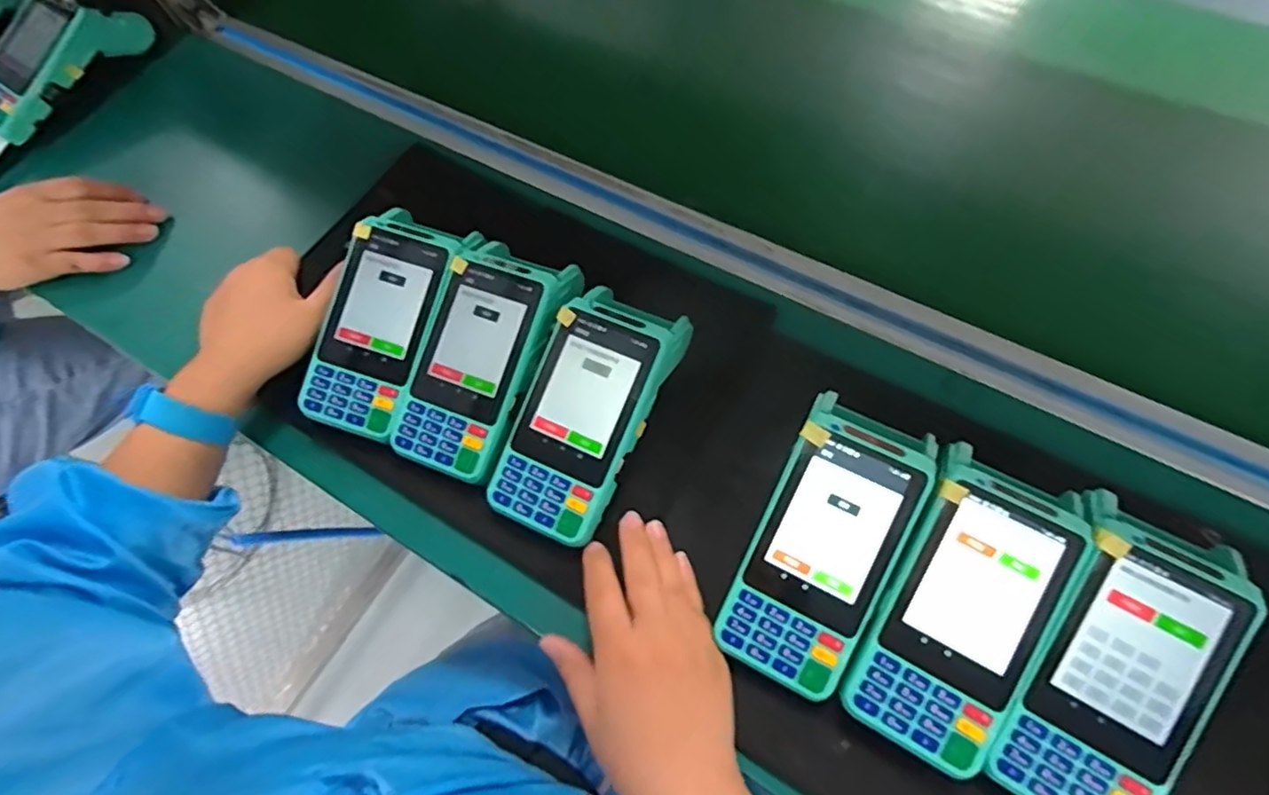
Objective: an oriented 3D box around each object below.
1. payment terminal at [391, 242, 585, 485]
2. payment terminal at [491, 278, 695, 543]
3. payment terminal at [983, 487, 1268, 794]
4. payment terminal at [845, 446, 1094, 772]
[{"bbox_3d":[-0.102,-0.029,0.435,0.083,0.063,0.161,21,68,9],"label":"payment terminal"},{"bbox_3d":[-0.032,0.007,0.407,0.078,0.054,0.158,25,69,11],"label":"payment terminal"},{"bbox_3d":[0.246,0.137,0.324,0.076,0.041,0.159,27,86,12],"label":"payment terminal"},{"bbox_3d":[0.178,0.117,0.345,0.077,0.033,0.155,25,87,16],"label":"payment terminal"}]

